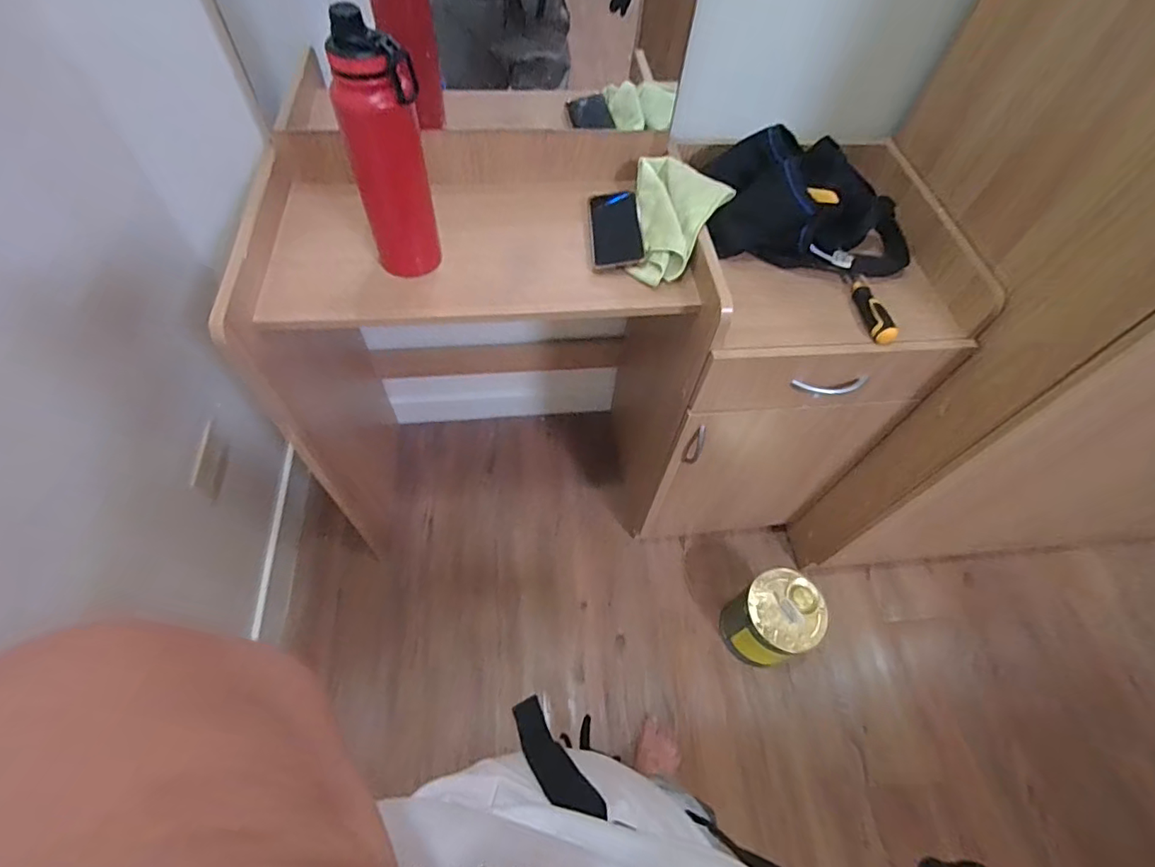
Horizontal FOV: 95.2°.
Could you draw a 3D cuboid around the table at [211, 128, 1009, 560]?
[{"bbox_3d":[-0.008,-0.109,1.082,1.121,0.794,0.439,-1,59,-4],"label":"table"}]

